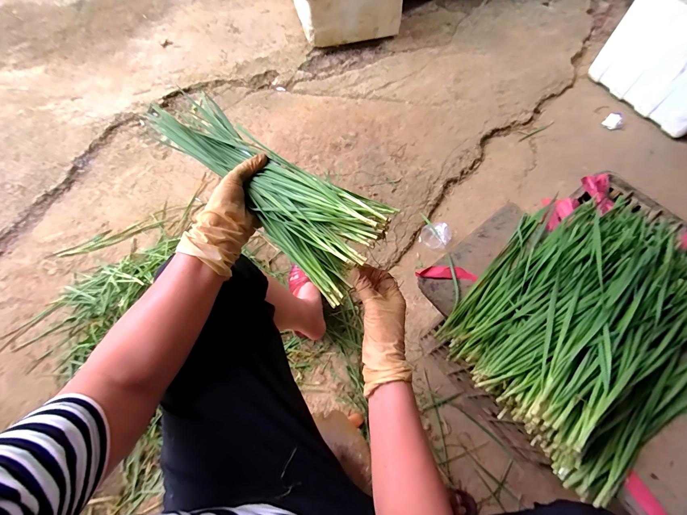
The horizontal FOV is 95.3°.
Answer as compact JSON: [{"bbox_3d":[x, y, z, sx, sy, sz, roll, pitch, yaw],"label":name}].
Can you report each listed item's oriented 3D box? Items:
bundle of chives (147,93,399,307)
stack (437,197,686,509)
[{"bbox_3d":[-0.106,-0.108,0.397,0.356,0.084,0.116,38,72,17],"label":"bundle of chives"},{"bbox_3d":[0.386,0.066,0.457,0.455,0.104,0.324,-41,71,-17],"label":"stack"}]

